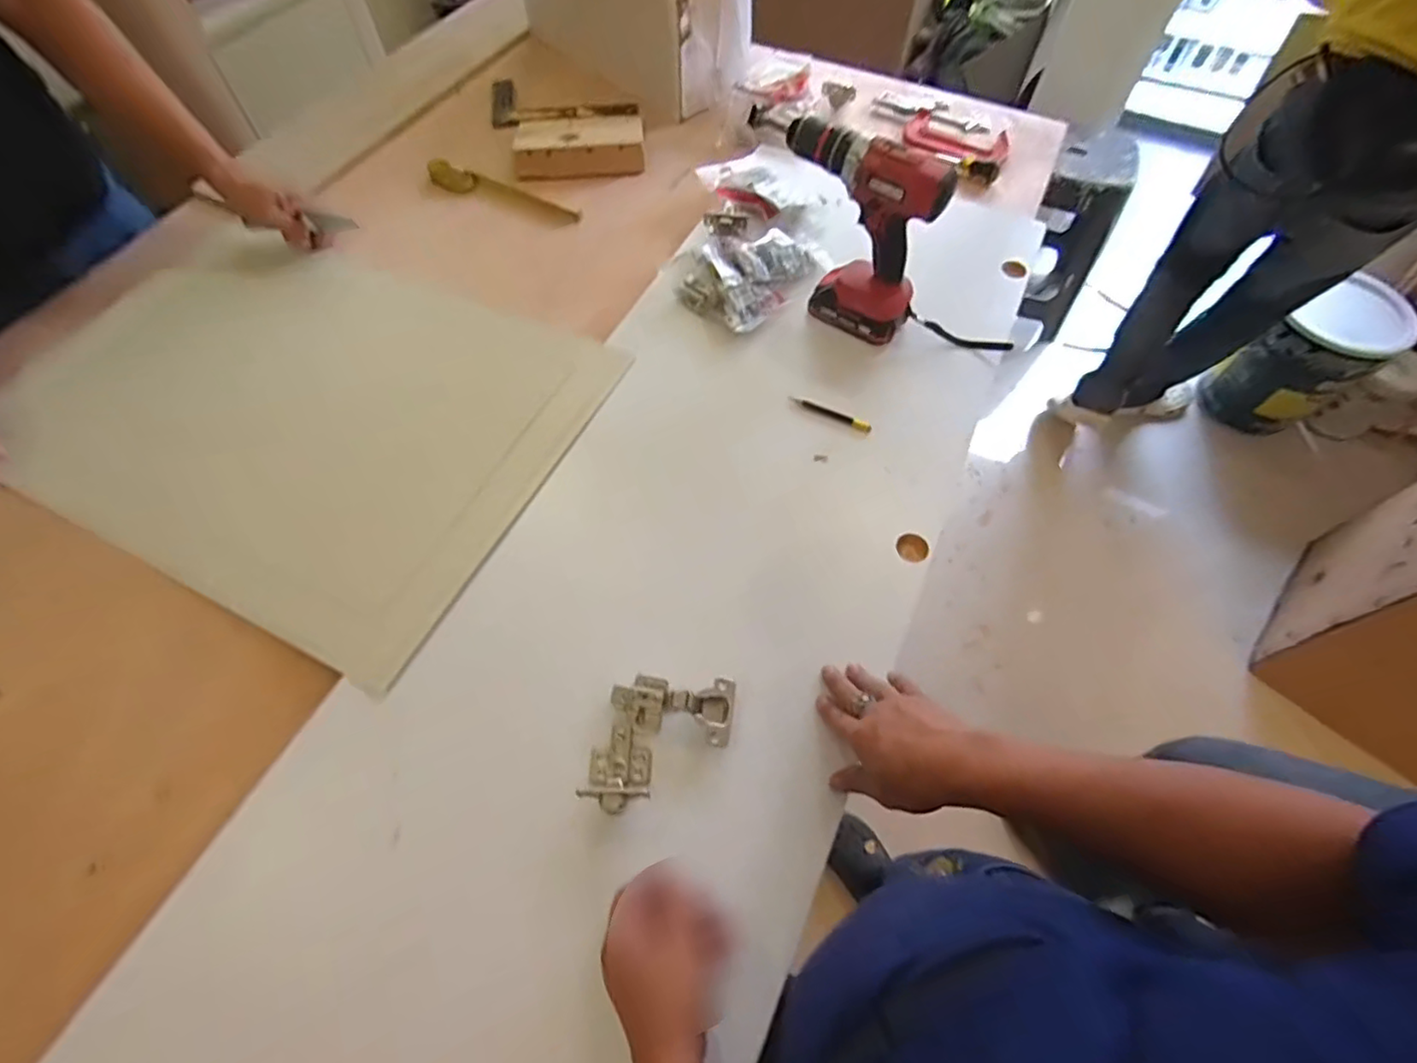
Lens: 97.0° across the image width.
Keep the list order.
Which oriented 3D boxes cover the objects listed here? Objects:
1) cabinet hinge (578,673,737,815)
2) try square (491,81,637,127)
[{"bbox_3d":[-0.043,0.184,0.551,0.119,0.031,0.120,7,60,4],"label":"cabinet hinge"},{"bbox_3d":[-0.259,-0.773,1.124,0.248,0.025,0.134,-8,61,-6],"label":"try square"}]

